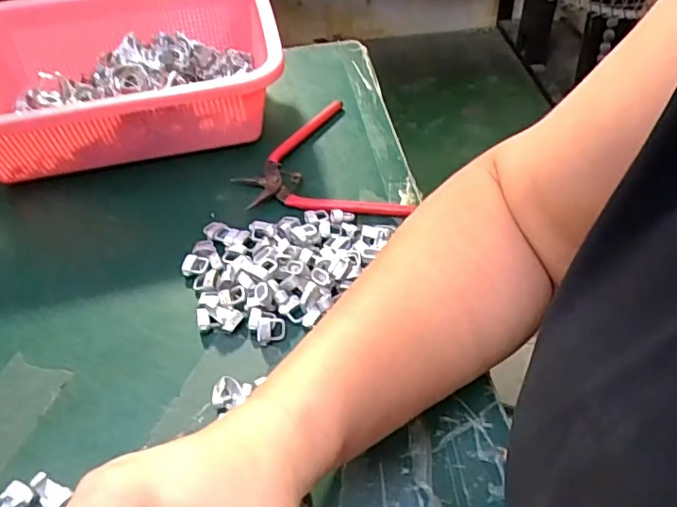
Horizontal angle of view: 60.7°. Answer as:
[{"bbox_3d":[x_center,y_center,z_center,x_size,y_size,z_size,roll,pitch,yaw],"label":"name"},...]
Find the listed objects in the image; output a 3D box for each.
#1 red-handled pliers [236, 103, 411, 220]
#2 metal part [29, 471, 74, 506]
[{"bbox_3d":[-0.021,-0.064,0.444,0.109,0.011,0.143,-21,47,-14],"label":"red-handled pliers"},{"bbox_3d":[-0.142,0.119,0.282,0.021,0.008,0.016,18,50,22],"label":"metal part"}]

